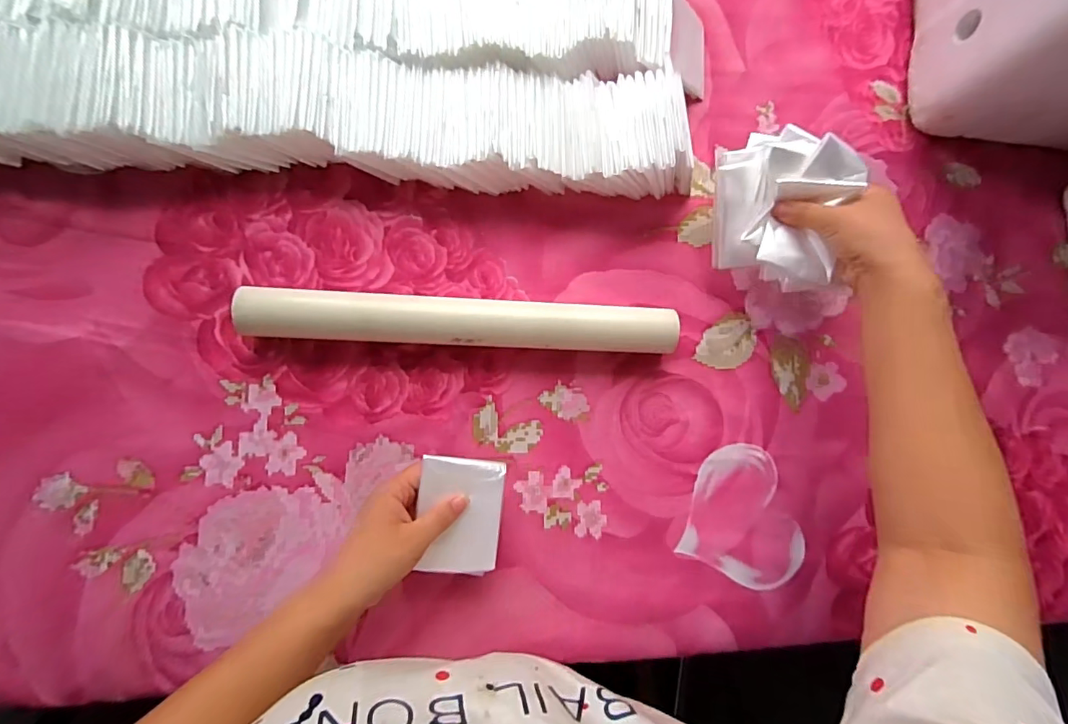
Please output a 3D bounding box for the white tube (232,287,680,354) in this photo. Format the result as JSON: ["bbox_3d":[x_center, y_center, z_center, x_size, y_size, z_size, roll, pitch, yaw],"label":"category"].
[{"bbox_3d":[-0.055,-0.033,0.427,0.362,0.040,0.043,2,85,-7],"label":"white tube"}]

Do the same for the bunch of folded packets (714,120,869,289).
[{"bbox_3d":[0.208,-0.129,0.415,0.092,0.072,0.134,-8,86,-8],"label":"bunch of folded packets"}]

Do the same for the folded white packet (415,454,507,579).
[{"bbox_3d":[-0.055,0.118,0.380,0.061,0.011,0.085,7,84,-7],"label":"folded white packet"}]

